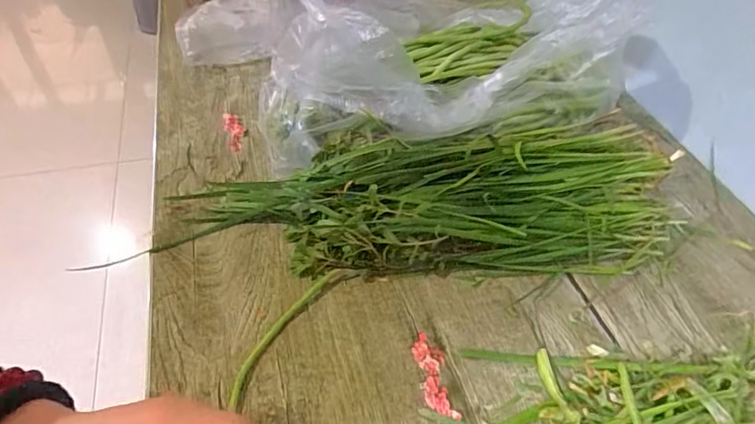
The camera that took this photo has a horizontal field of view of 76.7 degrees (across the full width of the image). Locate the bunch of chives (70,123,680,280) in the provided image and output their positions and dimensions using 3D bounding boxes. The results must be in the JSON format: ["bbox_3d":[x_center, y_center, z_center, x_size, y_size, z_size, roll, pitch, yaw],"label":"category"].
[{"bbox_3d":[0.044,-0.013,0.442,0.473,0.056,0.154,-3,49,-9],"label":"bunch of chives"}]

